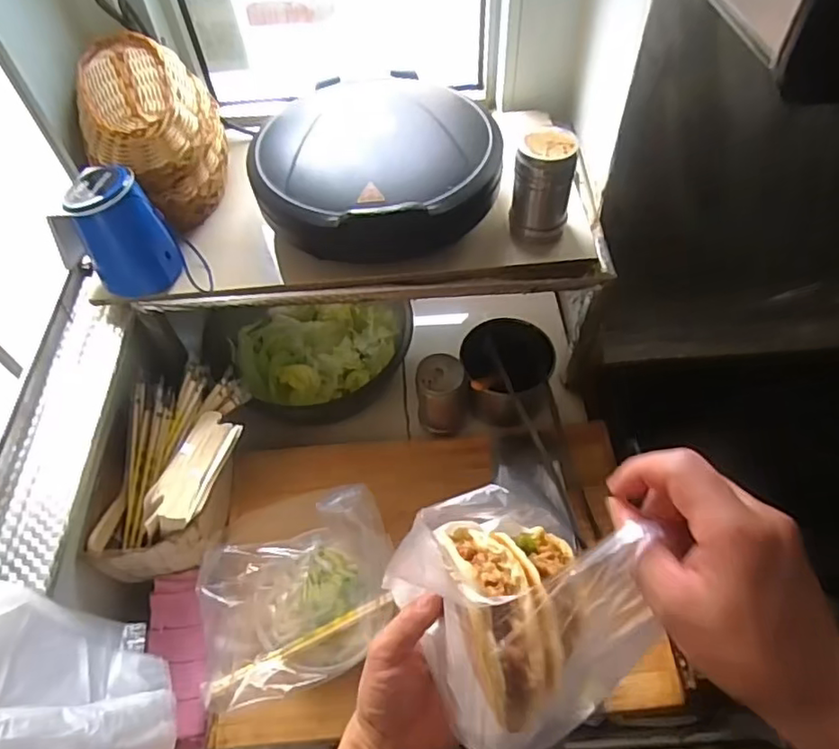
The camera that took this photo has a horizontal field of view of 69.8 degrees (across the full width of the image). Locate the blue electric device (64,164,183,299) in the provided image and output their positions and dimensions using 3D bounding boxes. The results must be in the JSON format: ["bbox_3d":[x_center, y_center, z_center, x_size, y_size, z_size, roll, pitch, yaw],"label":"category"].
[{"bbox_3d":[-0.315,-0.154,0.640,0.088,0.117,0.089,-27,58,-17],"label":"blue electric device"}]

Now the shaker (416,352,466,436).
[{"bbox_3d":[0.028,0.031,0.799,0.064,0.106,0.061,-5,55,-3],"label":"shaker"}]

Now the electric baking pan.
[{"bbox_3d":[-0.057,-0.244,0.693,0.269,0.097,0.259,-1,55,1],"label":"electric baking pan"}]

